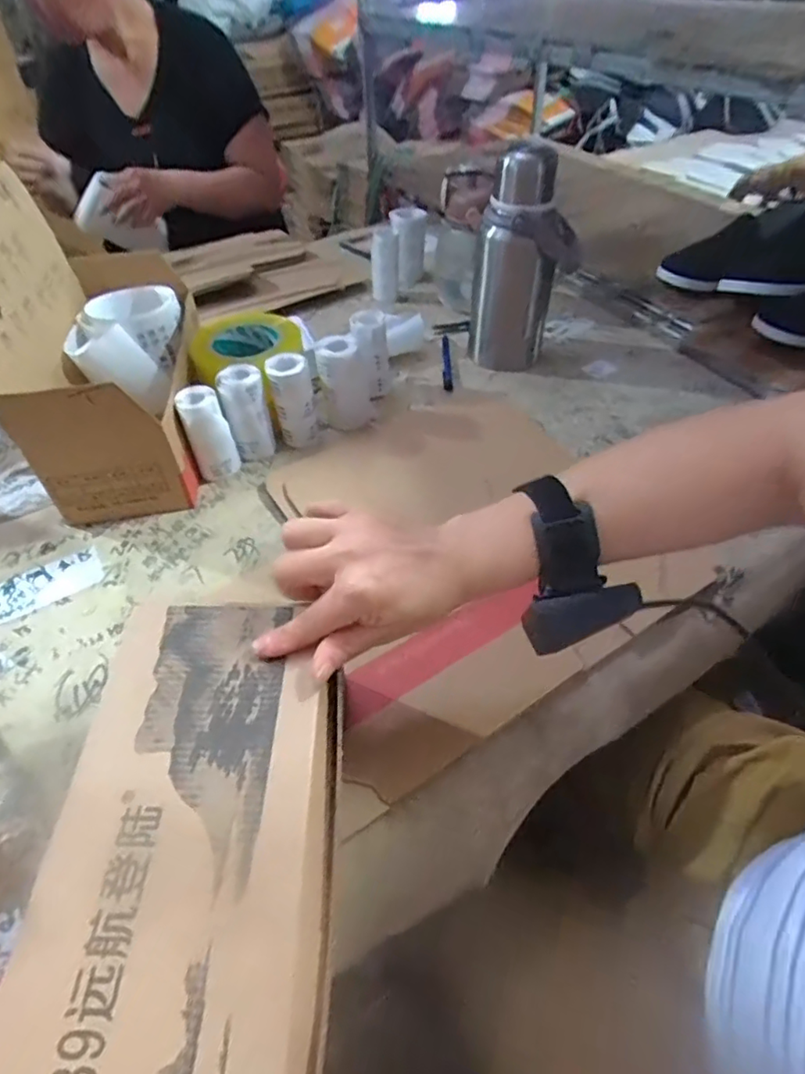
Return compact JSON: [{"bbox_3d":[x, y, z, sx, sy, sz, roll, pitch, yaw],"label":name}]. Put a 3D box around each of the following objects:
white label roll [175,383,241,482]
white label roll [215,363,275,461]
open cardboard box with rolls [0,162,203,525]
[{"bbox_3d":[-0.199,-0.106,0.590,0.041,0.093,0.032,-15,47,-11],"label":"white label roll"},{"bbox_3d":[-0.166,-0.136,0.610,0.041,0.088,0.038,-2,46,2],"label":"white label roll"},{"bbox_3d":[-0.313,-0.222,0.595,0.147,0.235,0.319,-12,47,-8],"label":"open cardboard box with rolls"}]

